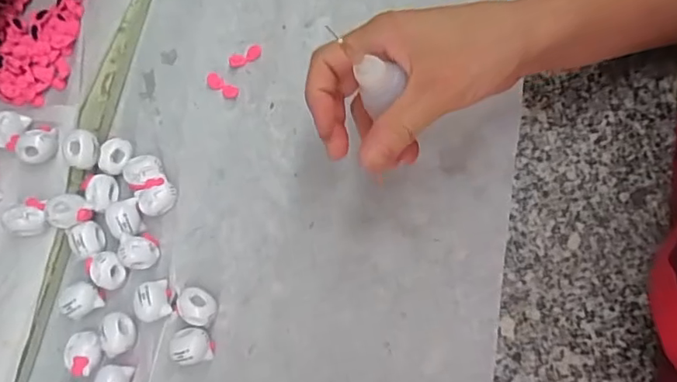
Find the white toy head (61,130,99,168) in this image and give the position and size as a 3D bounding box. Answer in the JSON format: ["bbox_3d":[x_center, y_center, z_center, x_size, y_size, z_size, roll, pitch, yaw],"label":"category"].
[{"bbox_3d":[-0.171,-0.027,0.359,0.021,0.018,0.024,11,78,7],"label":"white toy head"}]

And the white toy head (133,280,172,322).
[{"bbox_3d":[-0.119,0.071,0.345,0.020,0.018,0.024,-18,76,0],"label":"white toy head"}]

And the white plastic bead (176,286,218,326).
[{"bbox_3d":[-0.090,0.073,0.342,0.025,0.016,0.021,28,80,10],"label":"white plastic bead"}]

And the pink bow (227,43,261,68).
[{"bbox_3d":[-0.068,-0.097,0.386,0.025,0.004,0.011,-23,76,-1],"label":"pink bow"}]

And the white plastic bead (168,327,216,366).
[{"bbox_3d":[-0.092,0.097,0.338,0.025,0.017,0.021,-10,76,2],"label":"white plastic bead"}]

